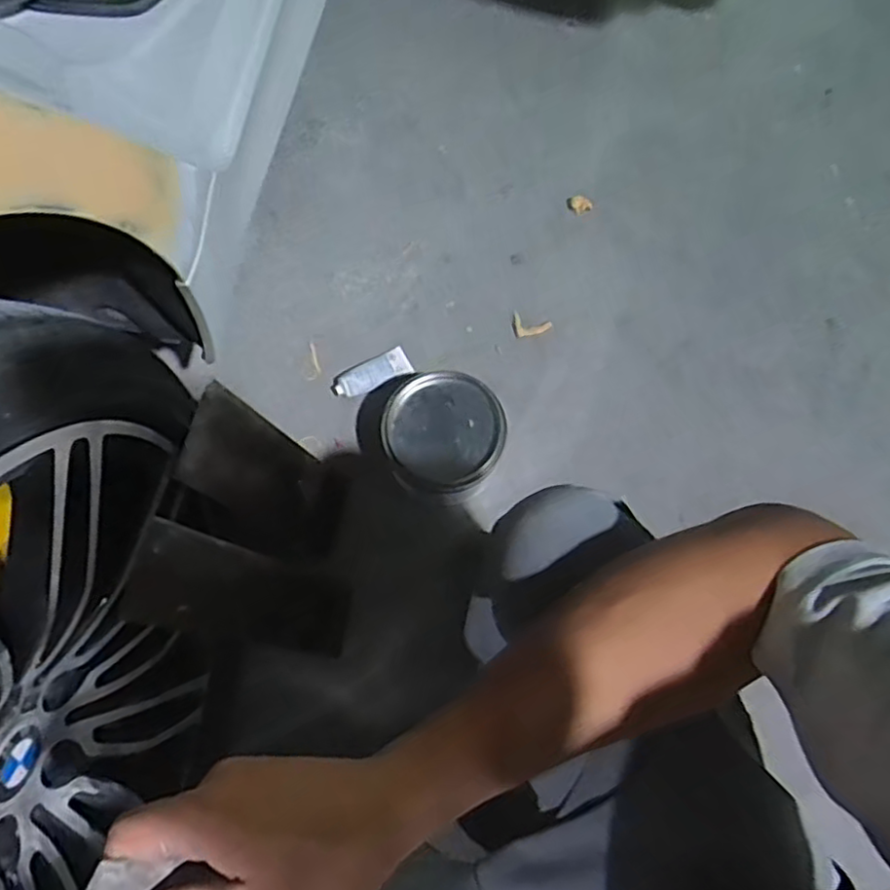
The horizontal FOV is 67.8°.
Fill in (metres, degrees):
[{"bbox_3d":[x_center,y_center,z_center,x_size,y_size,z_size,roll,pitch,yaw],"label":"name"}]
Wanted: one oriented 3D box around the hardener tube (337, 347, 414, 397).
[{"bbox_3d":[-0.102,-0.102,0.938,0.108,0.022,0.037,-24,76,-8],"label":"hardener tube"}]

